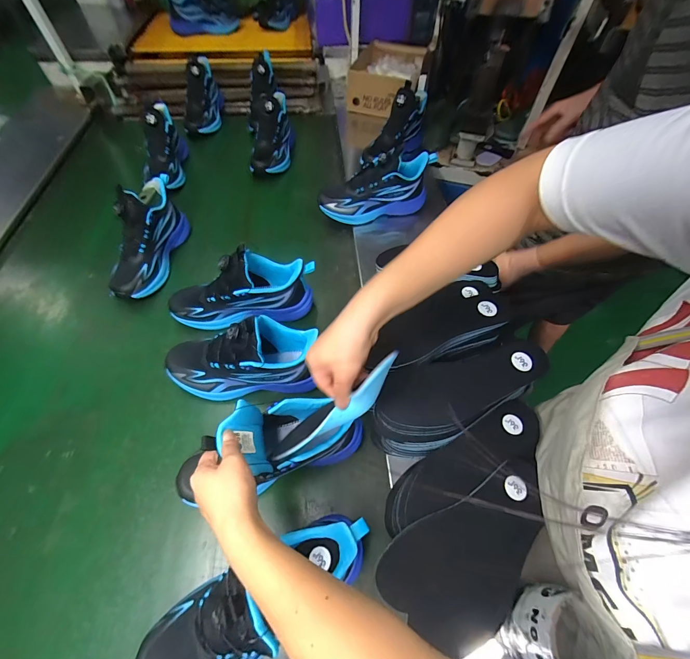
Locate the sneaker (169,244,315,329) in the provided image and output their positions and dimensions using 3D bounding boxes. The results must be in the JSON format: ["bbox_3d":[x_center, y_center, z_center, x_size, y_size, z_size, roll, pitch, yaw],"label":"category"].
[{"bbox_3d":[-0.187,-0.075,0.577,0.262,0.147,0.086,-4,57,-3],"label":"sneaker"}]

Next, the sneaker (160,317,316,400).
[{"bbox_3d":[-0.165,0.043,0.503,0.246,0.140,0.084,-5,57,-4],"label":"sneaker"}]

